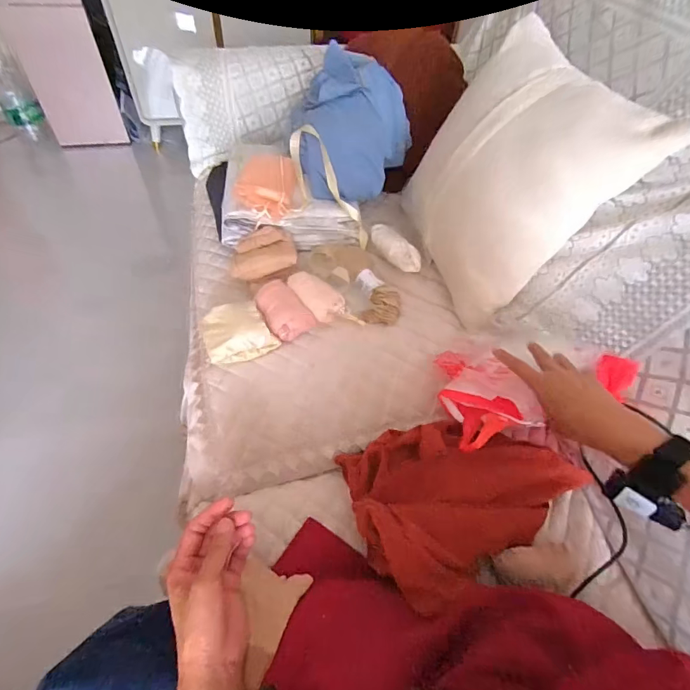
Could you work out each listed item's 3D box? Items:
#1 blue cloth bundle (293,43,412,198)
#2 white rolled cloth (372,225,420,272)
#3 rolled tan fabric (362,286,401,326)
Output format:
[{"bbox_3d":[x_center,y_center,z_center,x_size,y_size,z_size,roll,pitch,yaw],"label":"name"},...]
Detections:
[{"bbox_3d":[0.015,-0.458,0.847,0.240,0.166,0.283,6,51,2],"label":"blue cloth bundle"},{"bbox_3d":[0.097,-0.190,0.784,0.121,0.038,0.043,44,60,8],"label":"white rolled cloth"},{"bbox_3d":[0.065,-0.067,0.715,0.062,0.050,0.059,9,51,3],"label":"rolled tan fabric"}]

